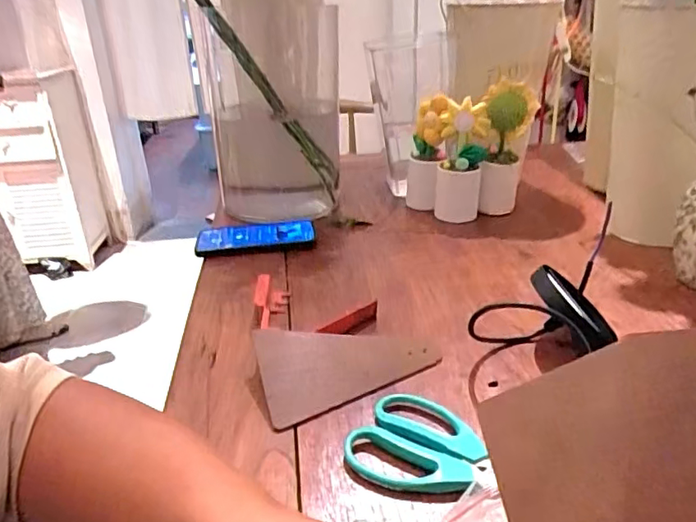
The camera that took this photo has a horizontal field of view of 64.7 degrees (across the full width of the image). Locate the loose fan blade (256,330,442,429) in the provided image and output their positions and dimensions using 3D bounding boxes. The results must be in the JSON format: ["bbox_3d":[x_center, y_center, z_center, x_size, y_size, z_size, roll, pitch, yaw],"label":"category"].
[{"bbox_3d":[0.005,0.089,0.478,0.160,0.010,0.091,-6,44,-16],"label":"loose fan blade"}]

